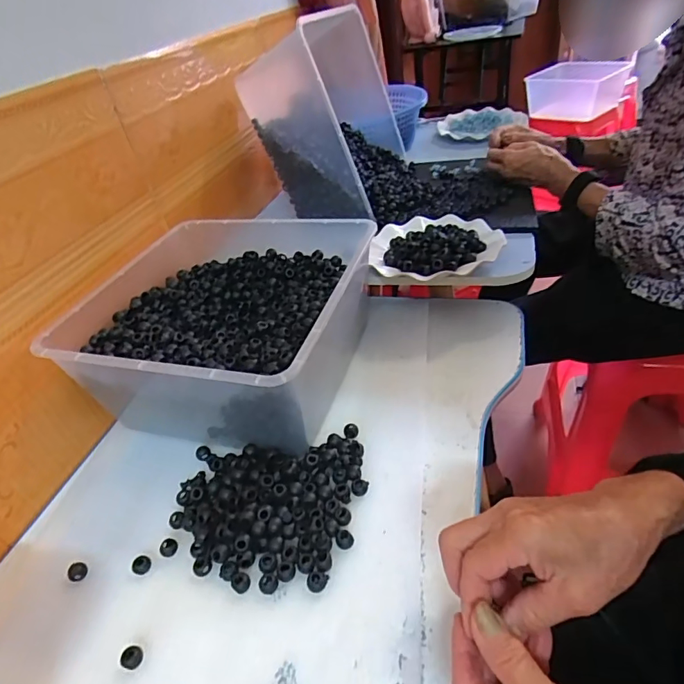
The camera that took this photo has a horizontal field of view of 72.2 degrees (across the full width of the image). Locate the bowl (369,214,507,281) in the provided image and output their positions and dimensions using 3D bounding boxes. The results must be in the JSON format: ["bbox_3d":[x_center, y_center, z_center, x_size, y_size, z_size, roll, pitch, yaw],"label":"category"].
[{"bbox_3d":[0.125,-0.143,0.644,0.169,0.027,0.169,-7,38,5],"label":"bowl"}]

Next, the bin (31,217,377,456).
[{"bbox_3d":[-0.138,-0.032,0.563,0.300,0.134,0.305,10,41,14],"label":"bin"}]

